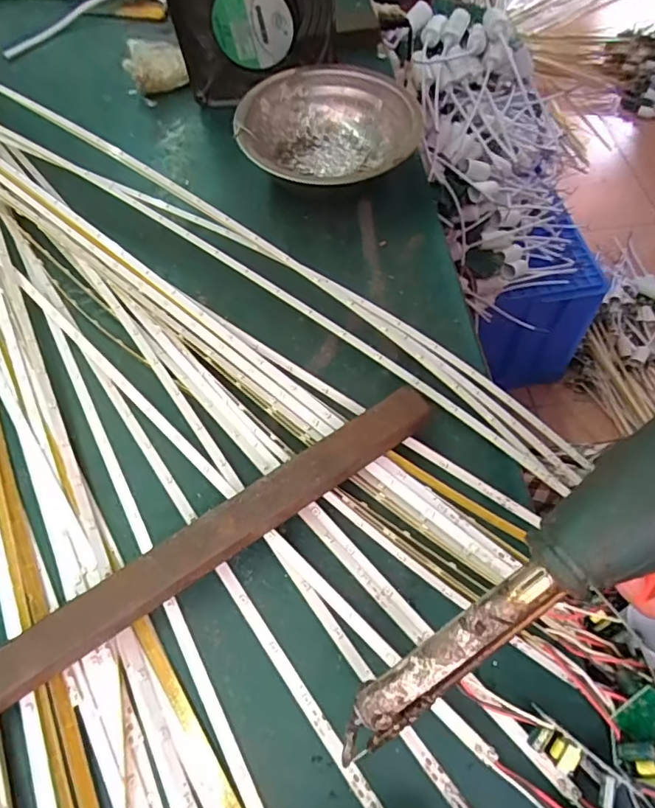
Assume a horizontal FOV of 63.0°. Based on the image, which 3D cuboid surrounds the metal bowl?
[{"bbox_3d":[0.002,-0.191,0.388,0.124,0.046,0.122,-1,59,2],"label":"metal bowl"}]

